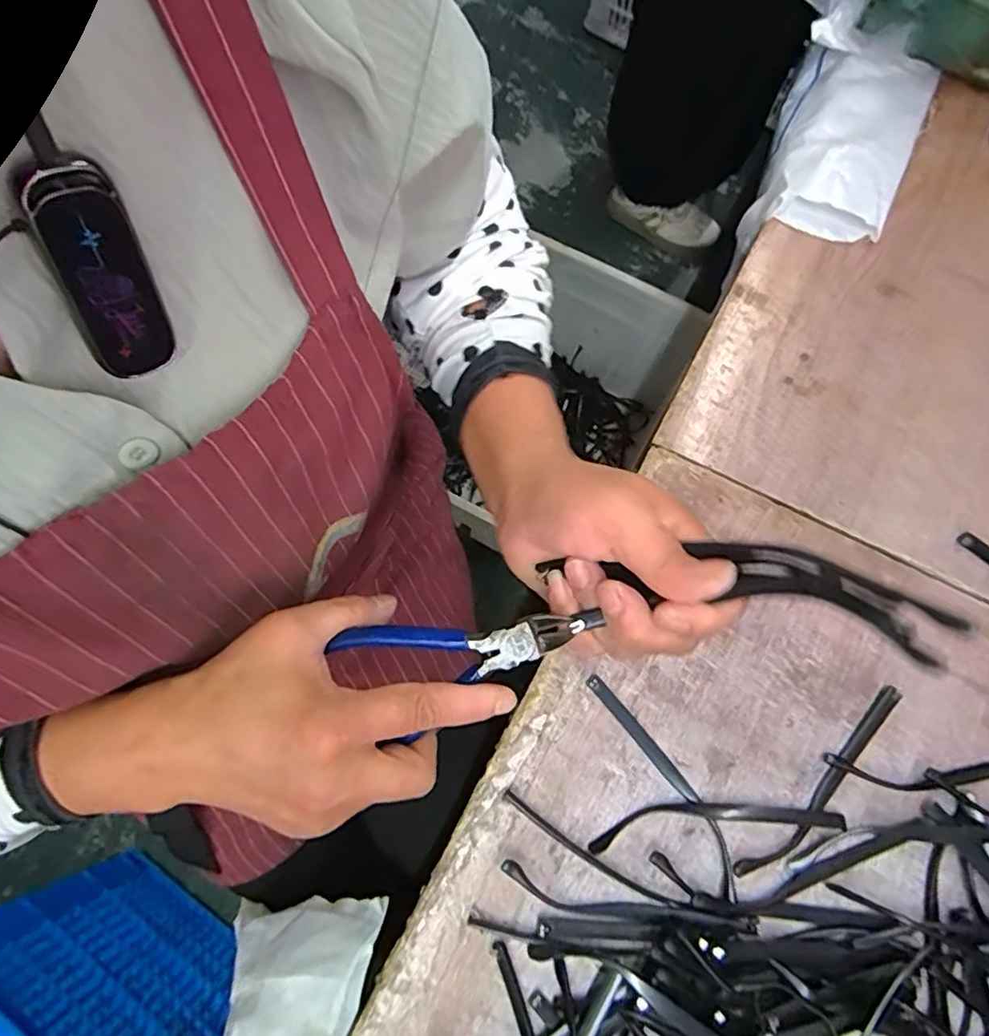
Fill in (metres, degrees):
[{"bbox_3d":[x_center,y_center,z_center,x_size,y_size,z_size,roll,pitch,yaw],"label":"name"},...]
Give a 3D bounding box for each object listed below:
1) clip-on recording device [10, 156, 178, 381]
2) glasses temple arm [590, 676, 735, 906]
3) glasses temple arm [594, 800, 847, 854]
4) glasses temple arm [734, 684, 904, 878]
[{"bbox_3d":[-0.118,-0.072,0.185,0.025,0.063,0.006,-35,59,-28],"label":"clip-on recording device"},{"bbox_3d":[0.096,0.143,0.341,0.017,0.013,0.131,-33,77,-8],"label":"glasses temple arm"},{"bbox_3d":[0.121,0.167,0.338,0.136,0.008,0.020,-6,75,-1],"label":"glasses temple arm"},{"bbox_3d":[0.183,0.148,0.339,0.136,0.008,0.017,-43,78,-10],"label":"glasses temple arm"}]

